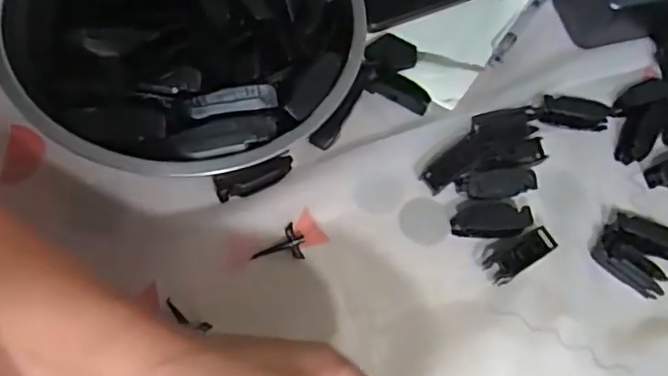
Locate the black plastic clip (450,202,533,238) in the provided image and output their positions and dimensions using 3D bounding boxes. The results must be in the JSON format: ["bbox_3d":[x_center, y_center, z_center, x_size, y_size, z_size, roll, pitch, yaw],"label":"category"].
[{"bbox_3d":[0.098,0.019,0.372,0.048,0.010,0.020,-1,67,-9],"label":"black plastic clip"}]

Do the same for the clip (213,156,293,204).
[{"bbox_3d":[-0.046,-0.007,0.353,0.047,0.021,0.010,-20,71,-16],"label":"clip"}]

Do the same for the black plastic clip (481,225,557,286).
[{"bbox_3d":[0.112,0.039,0.365,0.044,0.007,0.023,-29,74,-19],"label":"black plastic clip"}]

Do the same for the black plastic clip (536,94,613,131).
[{"bbox_3d":[0.166,-0.052,0.415,0.050,0.010,0.022,9,66,-5],"label":"black plastic clip"}]

